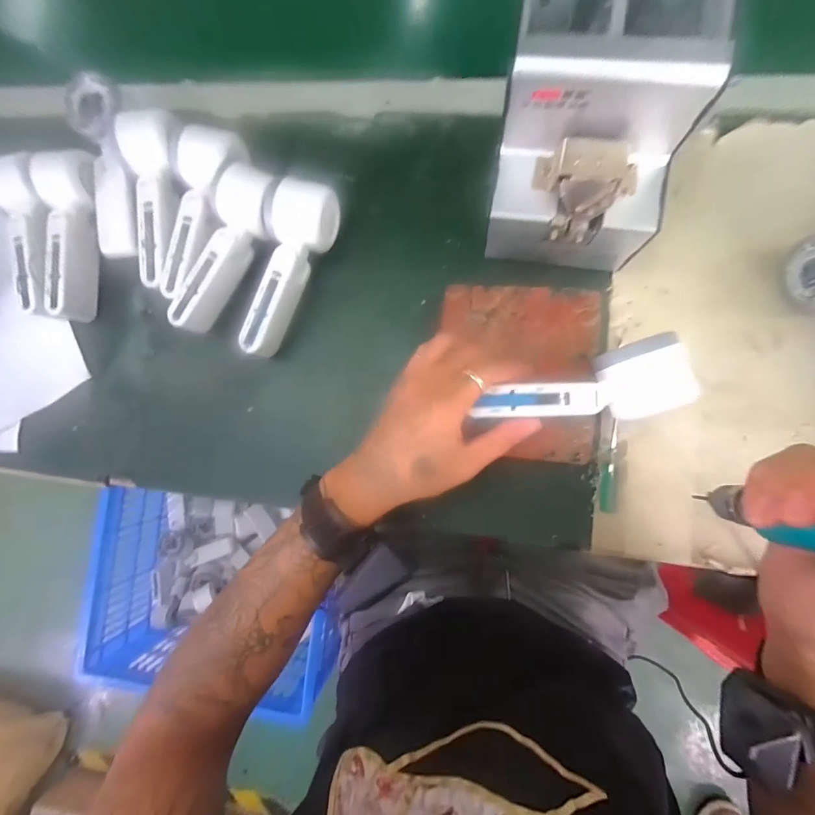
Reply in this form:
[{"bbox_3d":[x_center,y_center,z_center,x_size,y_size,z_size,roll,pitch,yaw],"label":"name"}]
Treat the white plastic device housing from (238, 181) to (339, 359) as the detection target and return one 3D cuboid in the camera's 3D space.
[{"bbox_3d":[-0.111,-0.128,0.380,0.052,0.059,0.169,17,87,8],"label":"white plastic device housing"}]

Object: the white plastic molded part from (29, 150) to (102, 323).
[{"bbox_3d":[-0.348,-0.175,0.399,0.043,0.041,0.166,6,99,8],"label":"white plastic molded part"}]

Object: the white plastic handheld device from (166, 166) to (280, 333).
[{"bbox_3d":[-0.179,-0.151,0.382,0.055,0.044,0.165,35,104,9],"label":"white plastic handheld device"}]

